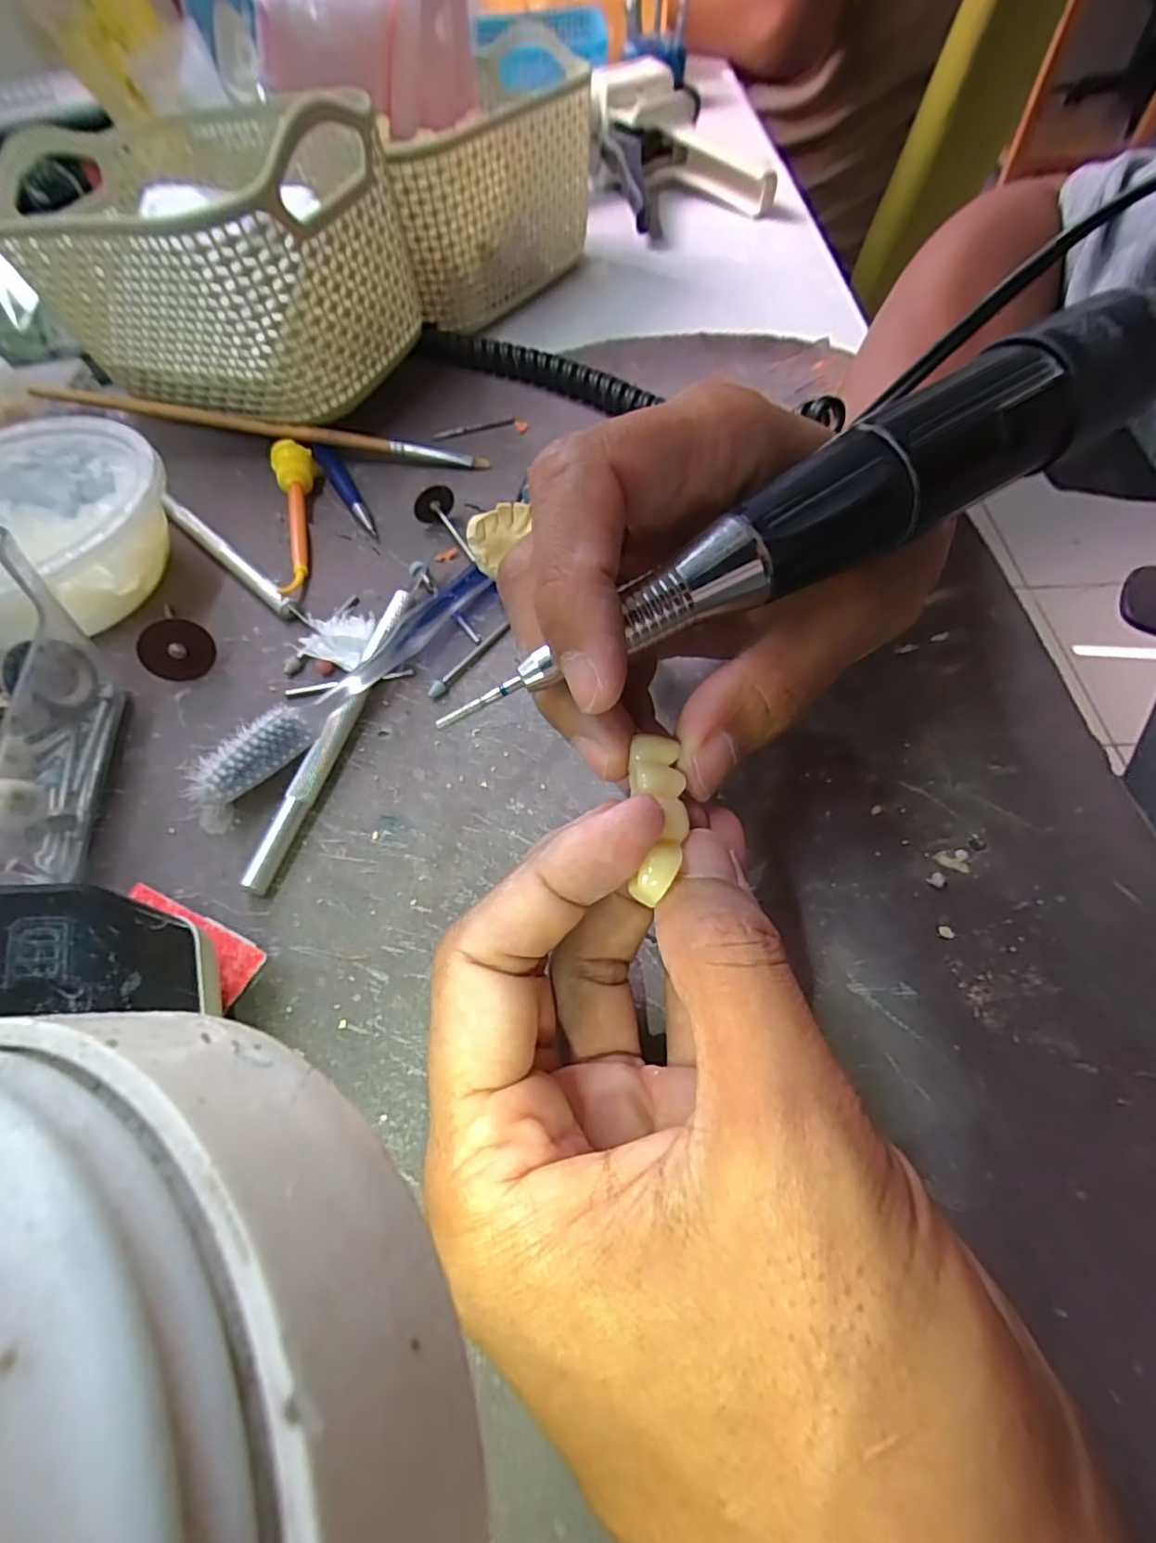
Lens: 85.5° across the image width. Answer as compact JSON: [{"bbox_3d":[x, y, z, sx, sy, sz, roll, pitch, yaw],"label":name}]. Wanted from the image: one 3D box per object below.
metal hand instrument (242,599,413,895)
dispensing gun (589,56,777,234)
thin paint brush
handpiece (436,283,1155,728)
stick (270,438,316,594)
[{"bbox_3d":[-0.077,-0.015,0.201,0.010,0.014,0.112,8,59,9],"label":"metal hand instrument"},{"bbox_3d":[0.066,-0.428,0.431,0.092,0.060,0.122,-22,59,-10],"label":"dispensing gun"},{"bbox_3d":[-0.144,-0.156,0.285,0.205,0.011,0.008,6,58,8],"label":"thin paint brush"},{"bbox_3d":[0.048,-0.050,0.127,0.159,0.019,0.022,-28,62,-1],"label":"handpiece"},{"bbox_3d":[-0.116,-0.106,0.259,0.017,0.016,0.089,-16,58,-6],"label":"stick"}]

